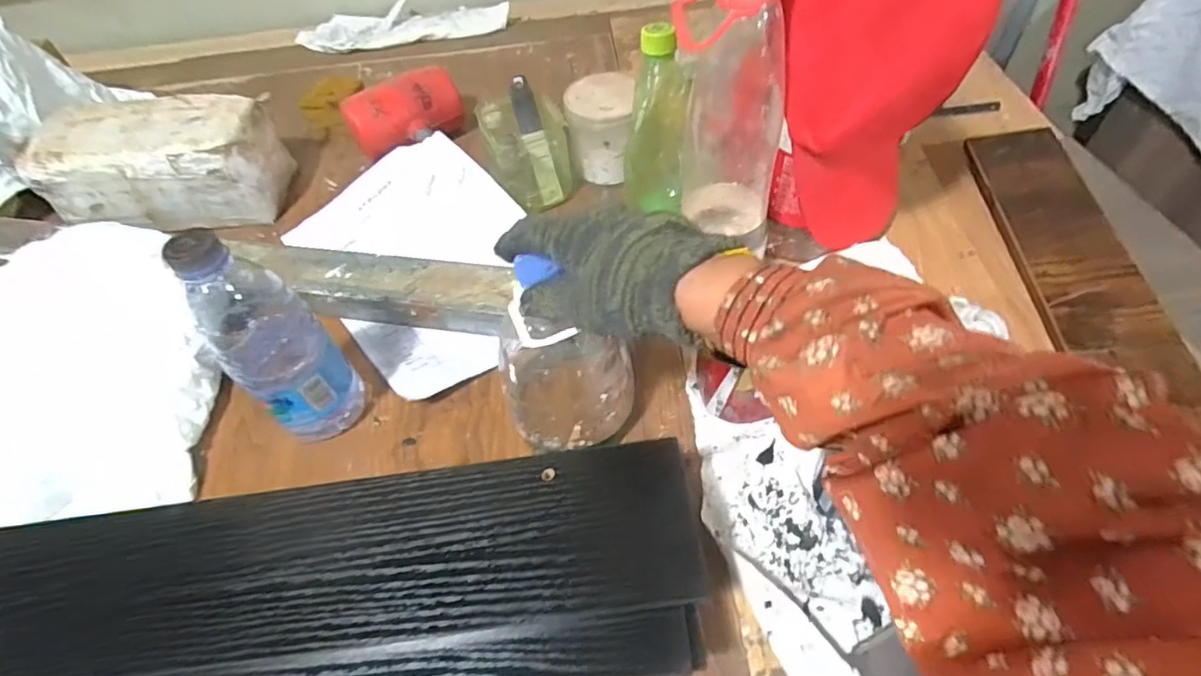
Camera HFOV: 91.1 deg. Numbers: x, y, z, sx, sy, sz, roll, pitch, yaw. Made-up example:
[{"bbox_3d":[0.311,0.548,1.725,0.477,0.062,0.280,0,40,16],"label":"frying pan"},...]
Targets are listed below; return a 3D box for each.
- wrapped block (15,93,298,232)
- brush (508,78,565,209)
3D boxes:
[{"bbox_3d":[-0.468,-0.184,0.642,0.212,0.113,0.103,-7,54,0],"label":"wrapped block"},{"bbox_3d":[-0.069,-0.208,0.625,0.024,0.130,0.013,-19,11,-8],"label":"brush"}]

